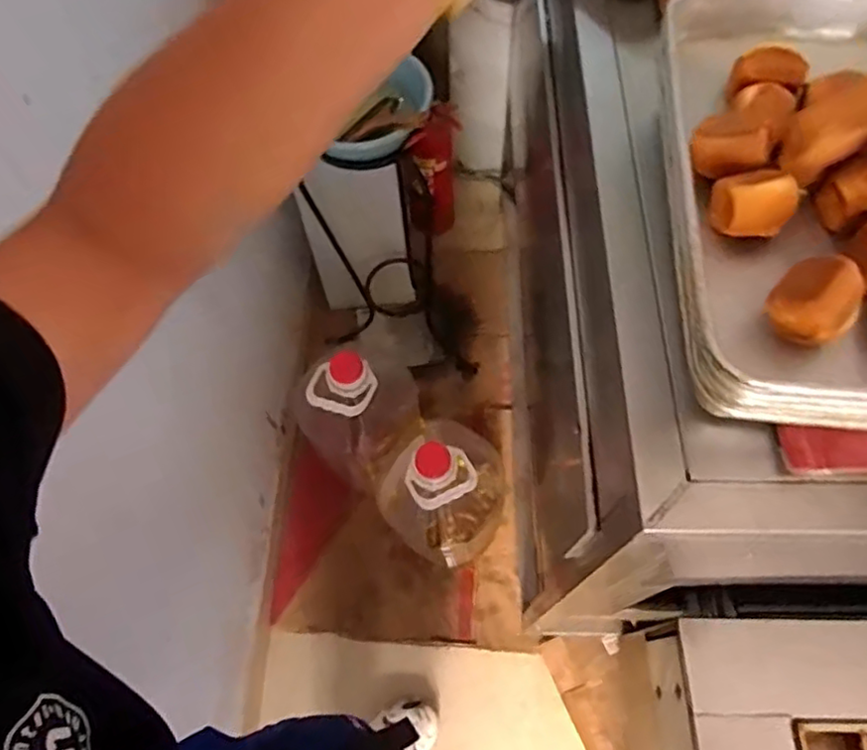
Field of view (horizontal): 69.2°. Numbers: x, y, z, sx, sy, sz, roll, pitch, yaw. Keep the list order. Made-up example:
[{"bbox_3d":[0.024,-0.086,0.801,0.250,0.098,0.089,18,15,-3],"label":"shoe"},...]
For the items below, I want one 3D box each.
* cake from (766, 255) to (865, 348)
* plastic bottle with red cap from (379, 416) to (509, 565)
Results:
[{"bbox_3d":[0.271,-0.053,0.442,0.052,0.042,0.055,-1,64,2],"label":"cake"},{"bbox_3d":[0.026,0.229,1.296,0.253,0.426,0.228,-37,68,-15],"label":"plastic bottle with red cap"}]

